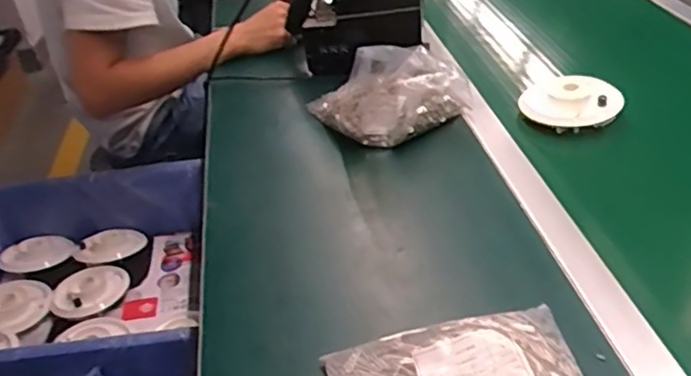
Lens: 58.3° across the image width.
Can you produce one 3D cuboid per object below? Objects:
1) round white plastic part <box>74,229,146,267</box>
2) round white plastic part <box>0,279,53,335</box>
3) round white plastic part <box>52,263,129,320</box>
[{"bbox_3d":[-0.415,0.103,1.095,0.107,0.016,0.107,-4,36,3],"label":"round white plastic part"},{"bbox_3d":[-0.538,0.189,1.004,0.116,0.022,0.112,-4,36,3],"label":"round white plastic part"},{"bbox_3d":[-0.421,0.169,1.021,0.119,0.033,0.119,-21,38,-18],"label":"round white plastic part"}]

